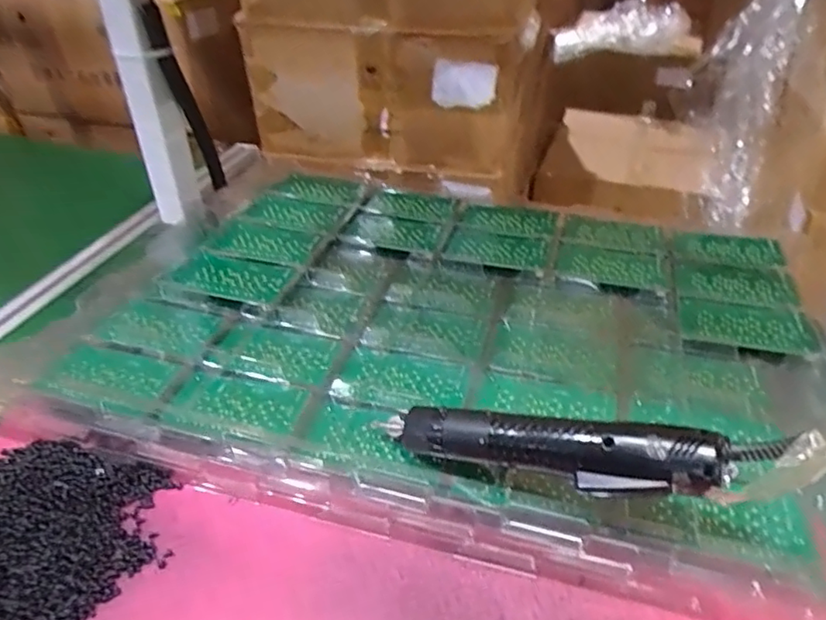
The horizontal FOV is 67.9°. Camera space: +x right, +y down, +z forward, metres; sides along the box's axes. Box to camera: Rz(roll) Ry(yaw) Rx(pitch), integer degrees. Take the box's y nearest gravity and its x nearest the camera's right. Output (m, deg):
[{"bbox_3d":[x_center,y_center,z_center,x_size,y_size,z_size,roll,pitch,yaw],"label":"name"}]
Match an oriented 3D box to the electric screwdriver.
[{"bbox_3d":[0.076,0.088,0.395,0.224,0.034,0.036,1,35,28],"label":"electric screwdriver"}]

